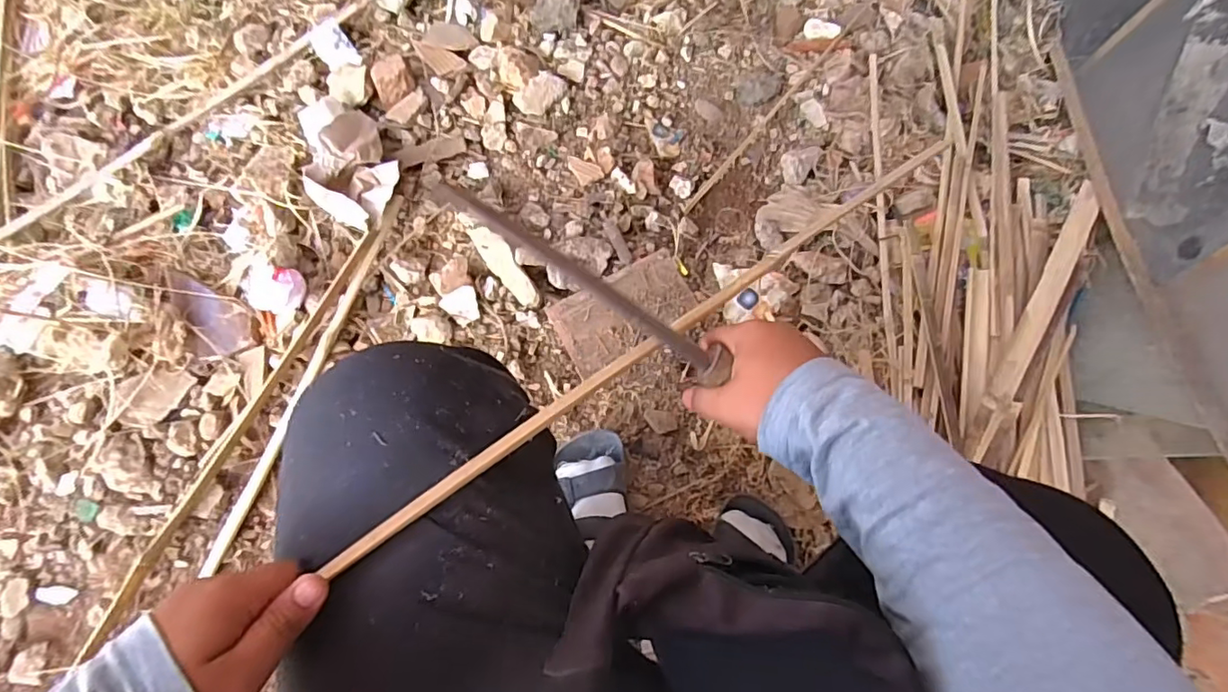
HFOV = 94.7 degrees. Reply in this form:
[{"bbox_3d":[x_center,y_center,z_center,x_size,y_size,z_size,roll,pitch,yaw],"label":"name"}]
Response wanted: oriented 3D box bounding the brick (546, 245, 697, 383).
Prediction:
[{"bbox_3d":[0.016,-0.050,0.794,0.195,0.020,0.107,-28,74,-10],"label":"brick"}]

